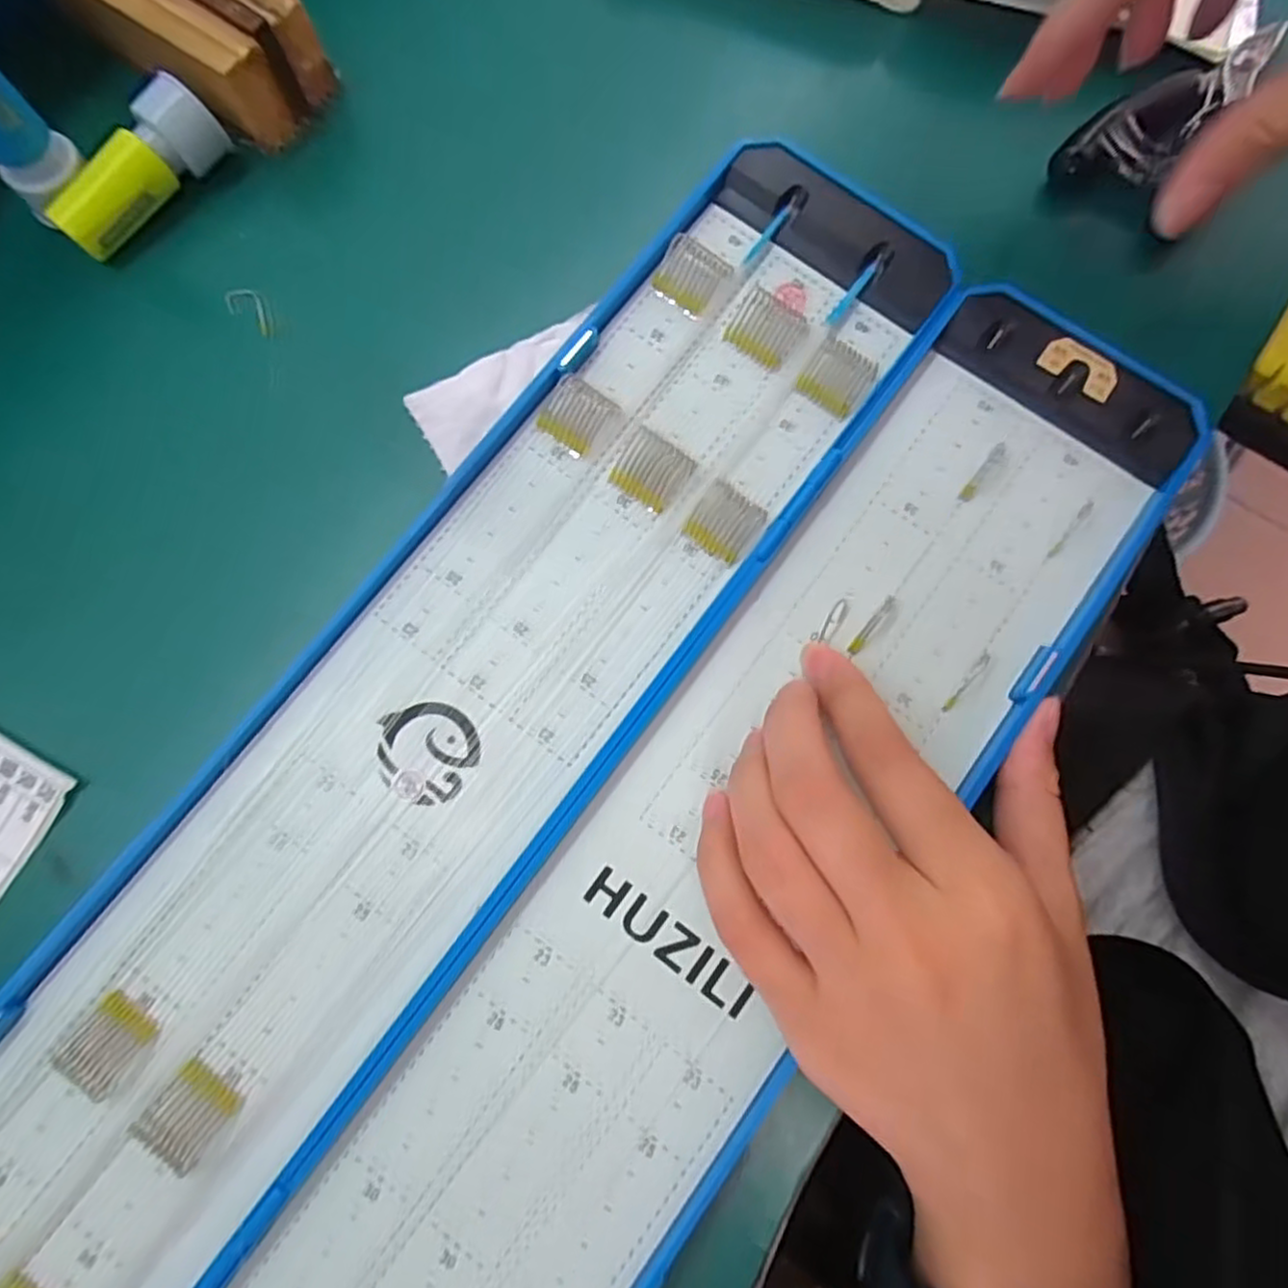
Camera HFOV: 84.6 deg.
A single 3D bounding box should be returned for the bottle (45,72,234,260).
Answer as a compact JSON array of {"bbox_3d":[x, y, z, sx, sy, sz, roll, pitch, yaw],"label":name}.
[{"bbox_3d":[-0.163,-0.153,0.225,0.018,0.020,0.058,41,81,5],"label":"bottle"}]

